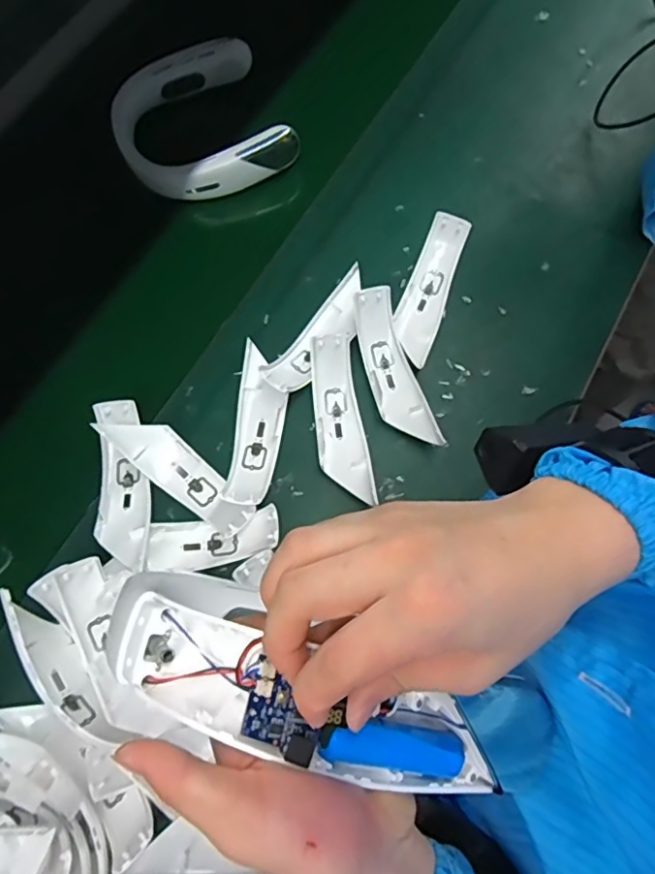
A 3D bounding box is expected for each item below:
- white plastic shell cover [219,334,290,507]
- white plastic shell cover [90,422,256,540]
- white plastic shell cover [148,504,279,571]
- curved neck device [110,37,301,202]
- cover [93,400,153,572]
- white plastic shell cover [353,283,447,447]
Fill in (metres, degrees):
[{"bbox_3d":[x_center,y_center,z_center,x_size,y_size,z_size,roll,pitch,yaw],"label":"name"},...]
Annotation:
[{"bbox_3d":[-0.072,-0.015,0.579,0.053,0.042,0.180,5,73,1],"label":"white plastic shell cover"},{"bbox_3d":[-0.151,0.035,0.564,0.176,0.029,0.049,40,76,11],"label":"white plastic shell cover"},{"bbox_3d":[-0.112,0.101,0.541,0.142,0.044,0.052,-11,72,14],"label":"white plastic shell cover"},{"bbox_3d":[-0.163,-0.400,0.701,0.202,0.049,0.198,-24,74,-8],"label":"curved neck device"},{"bbox_3d":[-0.207,0.046,0.556,0.049,0.034,0.173,-7,73,-3],"label":"cover"},{"bbox_3d":[0.072,-0.073,0.604,0.051,0.045,0.180,-16,73,-6],"label":"white plastic shell cover"}]

